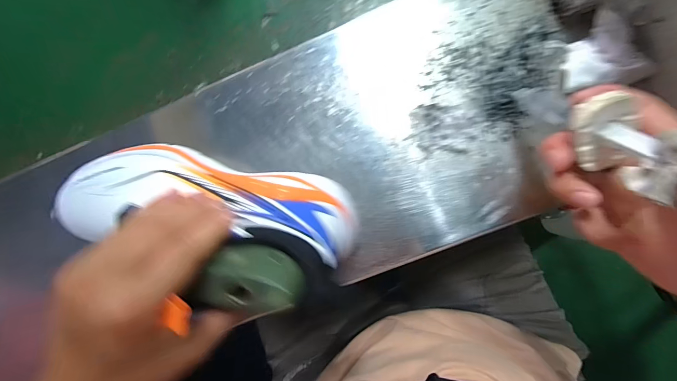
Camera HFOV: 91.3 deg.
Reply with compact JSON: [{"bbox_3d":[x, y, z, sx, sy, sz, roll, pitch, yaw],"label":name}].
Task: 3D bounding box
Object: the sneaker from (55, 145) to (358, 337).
[{"bbox_3d":[-0.107,0.018,0.246,0.238,0.107,0.095,16,90,14],"label":"sneaker"}]

